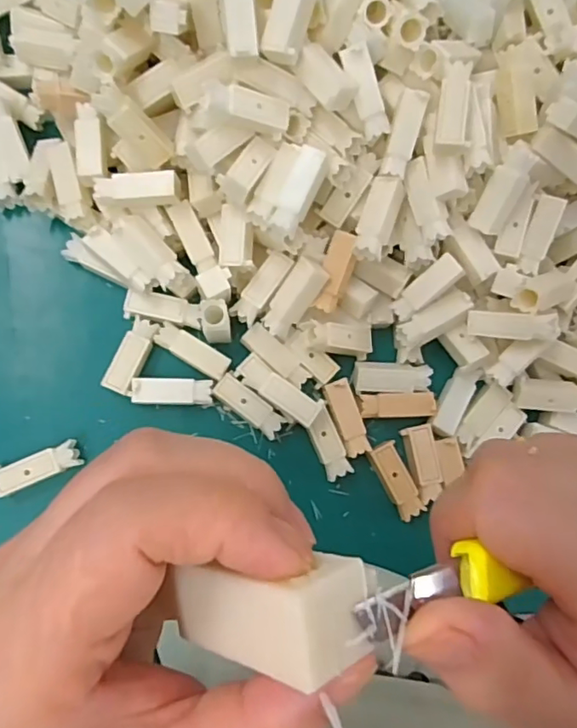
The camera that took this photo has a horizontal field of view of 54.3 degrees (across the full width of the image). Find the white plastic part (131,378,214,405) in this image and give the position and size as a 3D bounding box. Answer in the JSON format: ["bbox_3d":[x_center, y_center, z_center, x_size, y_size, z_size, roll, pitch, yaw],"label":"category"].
[{"bbox_3d":[-0.092,0.022,0.449,0.061,0.021,0.020,1,83,-6],"label":"white plastic part"}]

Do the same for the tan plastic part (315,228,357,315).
[{"bbox_3d":[0.038,-0.071,0.437,0.022,0.017,0.061,14,97,-4],"label":"tan plastic part"}]

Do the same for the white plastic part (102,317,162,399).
[{"bbox_3d":[-0.124,-0.006,0.445,0.023,0.017,0.060,22,82,-3],"label":"white plastic part"}]

